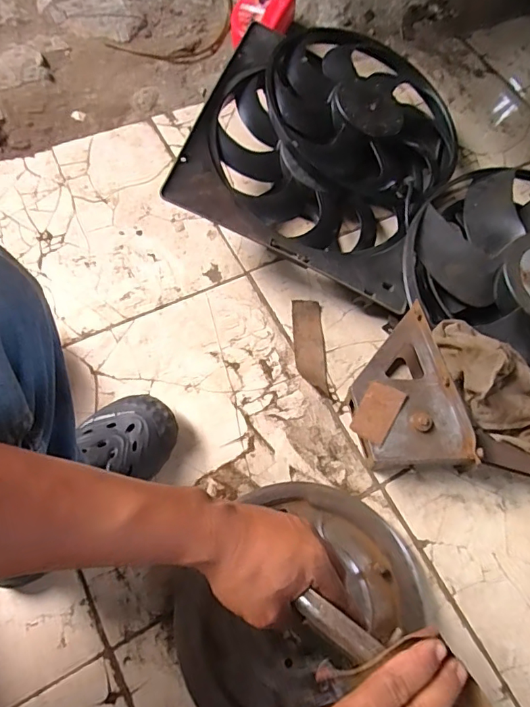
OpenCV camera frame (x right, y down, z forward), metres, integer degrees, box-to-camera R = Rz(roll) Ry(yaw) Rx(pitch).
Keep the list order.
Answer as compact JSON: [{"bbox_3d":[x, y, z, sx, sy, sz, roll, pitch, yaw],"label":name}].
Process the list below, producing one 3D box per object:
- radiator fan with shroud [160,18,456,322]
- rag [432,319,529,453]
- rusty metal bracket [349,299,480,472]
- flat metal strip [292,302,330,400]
[{"bbox_3d":[0.114,-0.364,0.860,0.425,0.099,0.496,26,74,-9],"label":"radiator fan with shroud"},{"bbox_3d":[0.338,0.046,0.681,0.107,0.062,0.234,-42,88,-16],"label":"rag"},{"bbox_3d":[0.199,0.067,0.725,0.153,0.091,0.234,-17,70,1],"label":"rusty metal bracket"},{"bbox_3d":[0.073,-0.011,0.782,0.048,0.006,0.161,-1,69,-6],"label":"flat metal strip"}]

